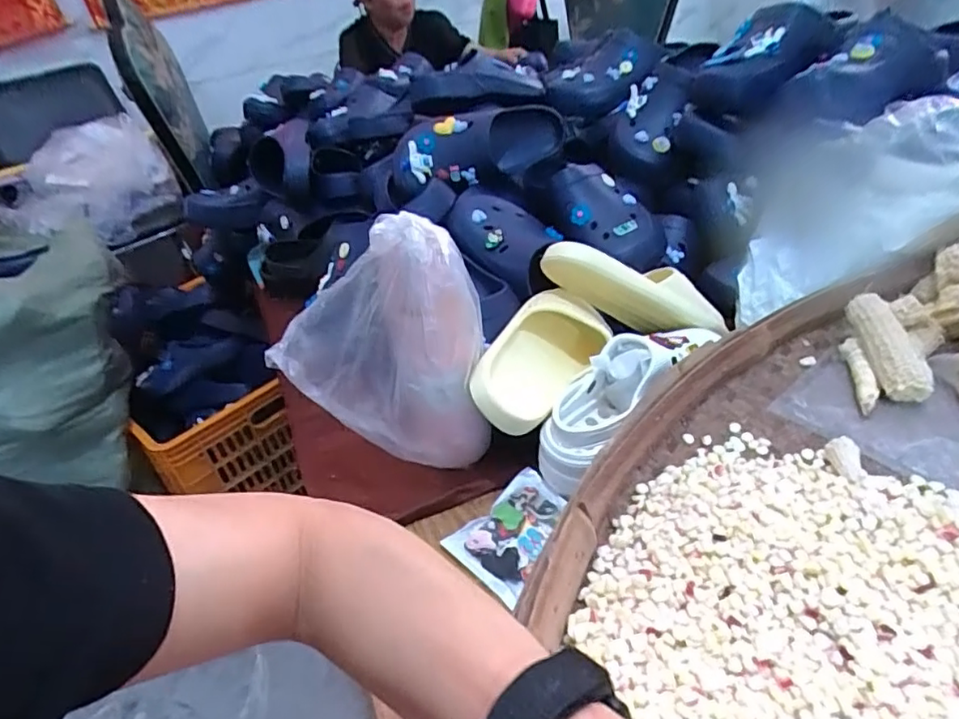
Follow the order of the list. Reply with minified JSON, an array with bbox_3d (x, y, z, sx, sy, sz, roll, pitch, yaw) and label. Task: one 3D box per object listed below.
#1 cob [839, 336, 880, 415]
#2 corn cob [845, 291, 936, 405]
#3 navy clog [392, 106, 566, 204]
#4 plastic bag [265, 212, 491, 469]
[{"bbox_3d":[0.359,0.015,0.558,0.016,0.019,0.087,2,45,13],"label":"cob"},{"bbox_3d":[0.373,-0.014,0.544,0.028,0.031,0.109,-7,56,-1],"label":"corn cob"},{"bbox_3d":[-0.008,-0.318,0.885,0.259,0.090,0.100,-24,37,-18],"label":"navy clog"},{"bbox_3d":[-0.089,-0.003,0.551,0.183,0.229,0.064,-5,32,11],"label":"plastic bag"}]

